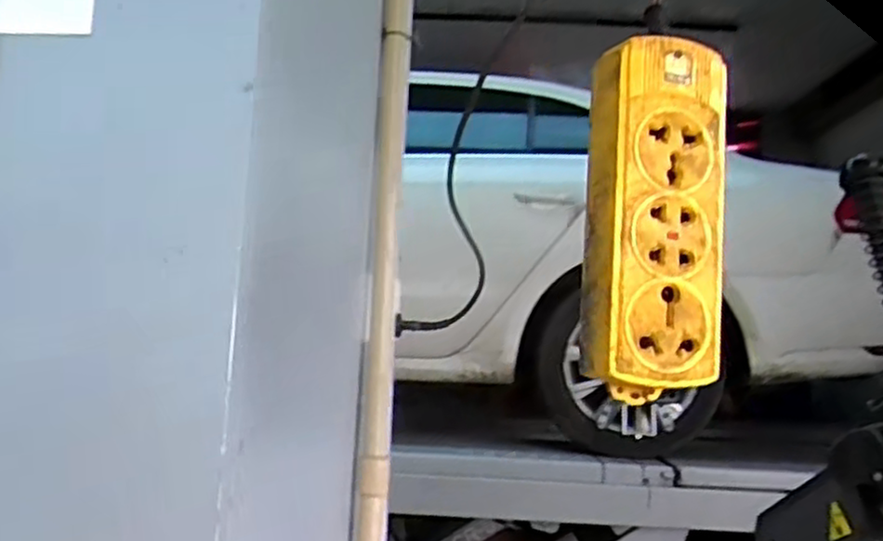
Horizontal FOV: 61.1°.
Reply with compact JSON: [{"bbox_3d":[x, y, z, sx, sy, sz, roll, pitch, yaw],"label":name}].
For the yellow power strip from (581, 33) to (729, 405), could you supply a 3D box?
[{"bbox_3d":[0.112,-0.028,0.395,0.065,0.175,0.039,5,-6,-24],"label":"yellow power strip"}]

